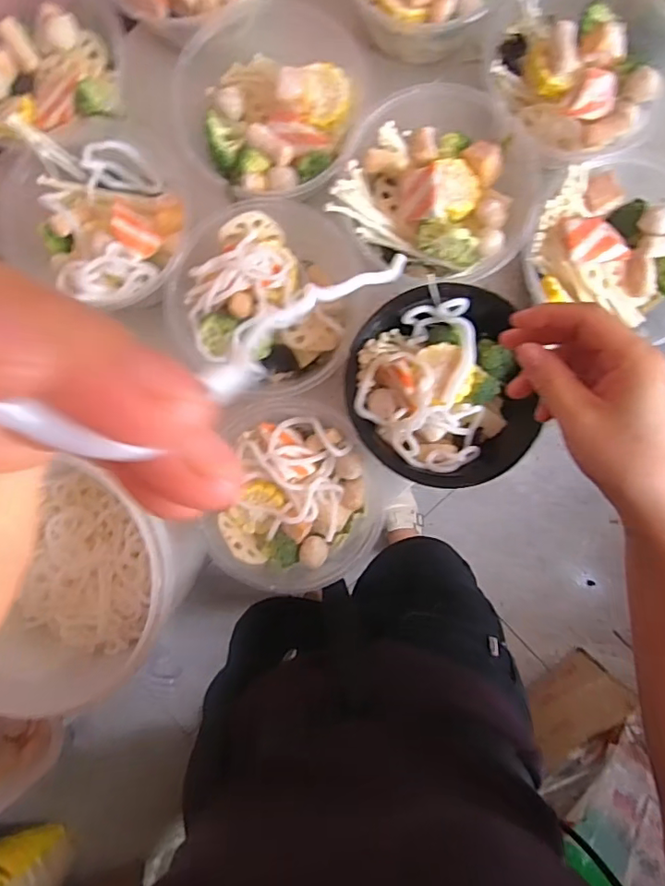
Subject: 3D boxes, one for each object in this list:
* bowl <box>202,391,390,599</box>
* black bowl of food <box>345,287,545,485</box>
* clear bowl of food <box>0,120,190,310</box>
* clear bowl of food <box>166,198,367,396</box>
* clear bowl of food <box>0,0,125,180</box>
[{"bbox_3d":[-0.027,0.047,0.478,0.145,0.051,0.155,0,89,3],"label":"bowl"},{"bbox_3d":[0.093,-0.044,0.465,0.149,0.059,0.165,-23,88,2],"label":"black bowl of food"},{"bbox_3d":[-0.199,-0.203,0.473,0.154,0.048,0.151,0,89,3],"label":"clear bowl of food"},{"bbox_3d":[-0.056,-0.124,0.478,0.158,0.056,0.160,0,89,3],"label":"clear bowl of food"},{"bbox_3d":[-0.259,-0.328,0.476,0.157,0.063,0.170,0,89,3],"label":"clear bowl of food"}]

